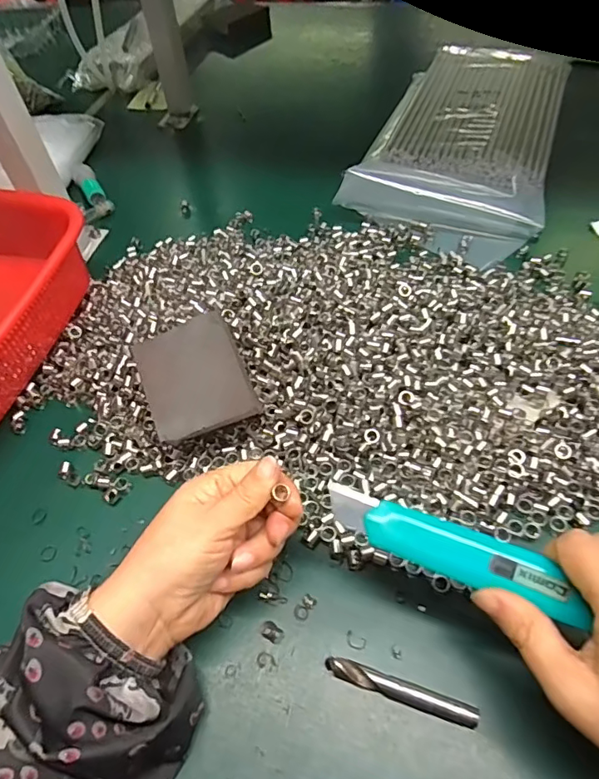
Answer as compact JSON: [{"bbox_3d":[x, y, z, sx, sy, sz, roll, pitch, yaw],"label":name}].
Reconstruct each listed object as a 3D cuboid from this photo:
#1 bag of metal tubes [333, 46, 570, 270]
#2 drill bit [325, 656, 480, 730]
[{"bbox_3d":[0.195,-0.301,0.600,0.198,0.044,0.403,16,55,17],"label":"bag of metal tubes"},{"bbox_3d":[0.053,0.159,0.271,0.079,0.010,0.012,14,53,15],"label":"drill bit"}]

